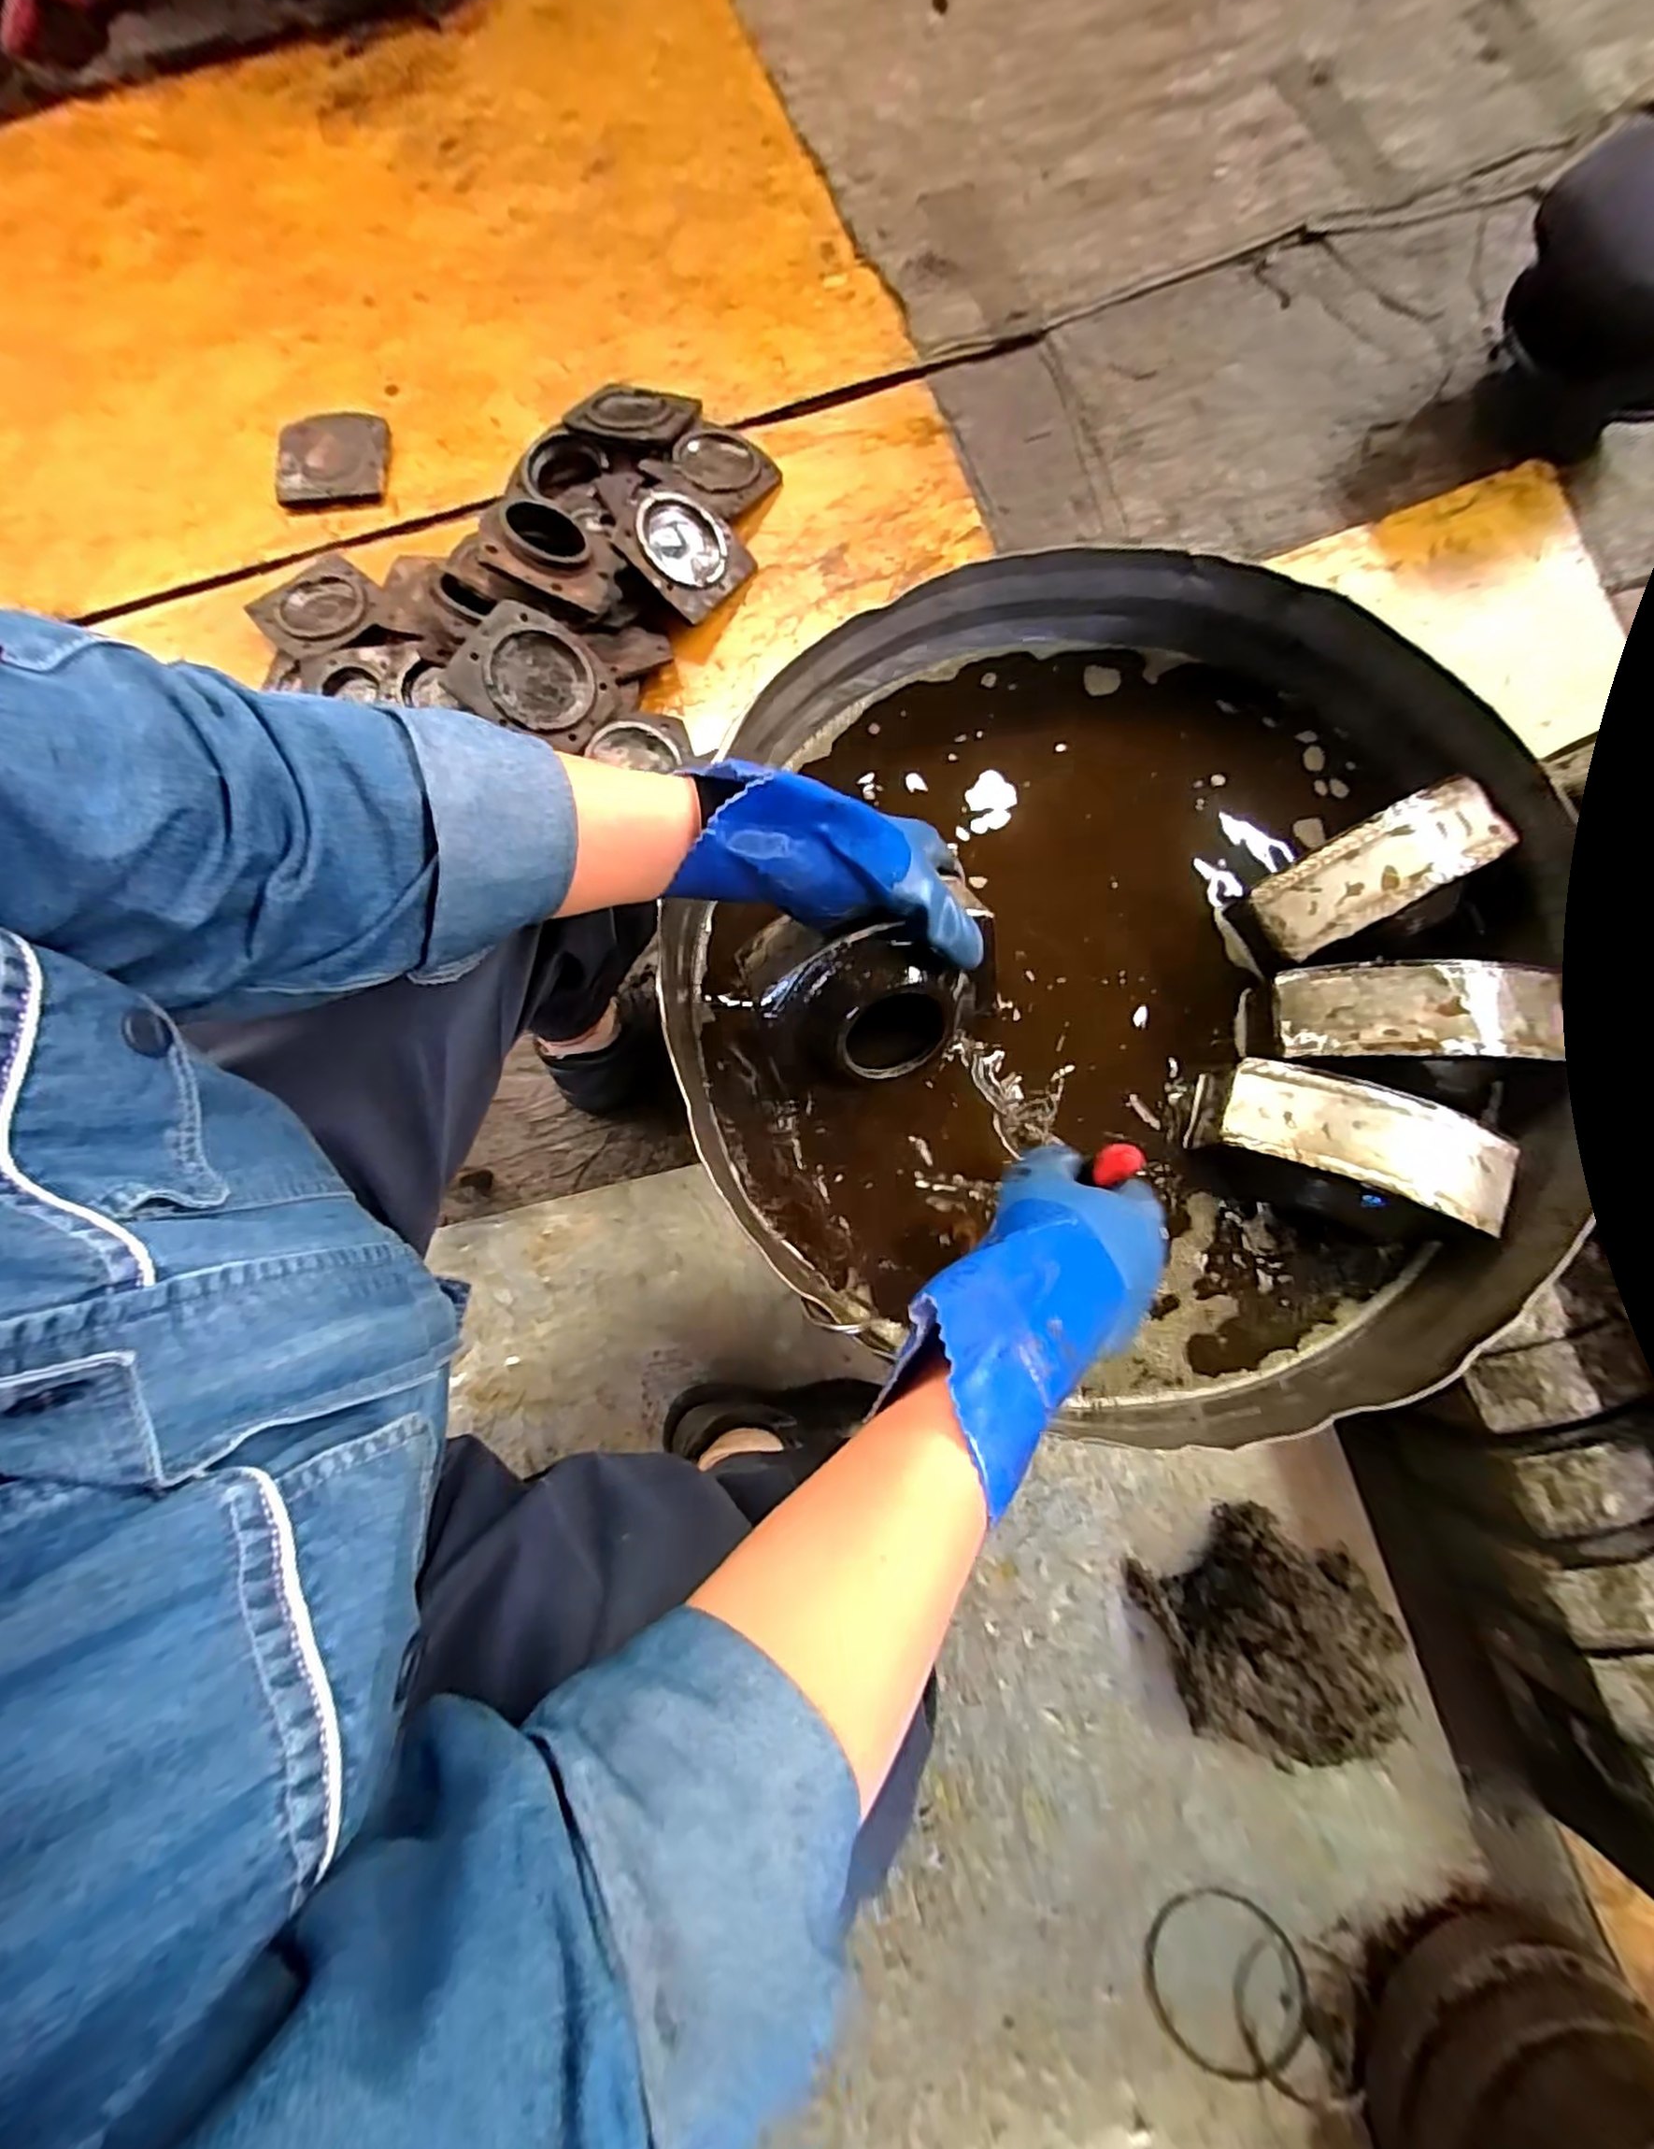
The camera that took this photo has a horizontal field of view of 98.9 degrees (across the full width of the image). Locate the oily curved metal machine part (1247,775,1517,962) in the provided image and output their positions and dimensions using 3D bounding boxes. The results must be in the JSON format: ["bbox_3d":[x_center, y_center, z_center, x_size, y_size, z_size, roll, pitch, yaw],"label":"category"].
[{"bbox_3d":[0.352,-0.132,0.448,0.148,0.033,0.055,-27,80,-1],"label":"oily curved metal machine part"}]

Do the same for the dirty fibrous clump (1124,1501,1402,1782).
[{"bbox_3d":[0.406,0.510,0.643,0.194,0.061,0.185,0,78,1],"label":"dirty fibrous clump"}]

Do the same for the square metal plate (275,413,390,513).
[{"bbox_3d":[-0.685,-0.845,0.977,0.162,0.021,0.162,0,81,4],"label":"square metal plate"}]

